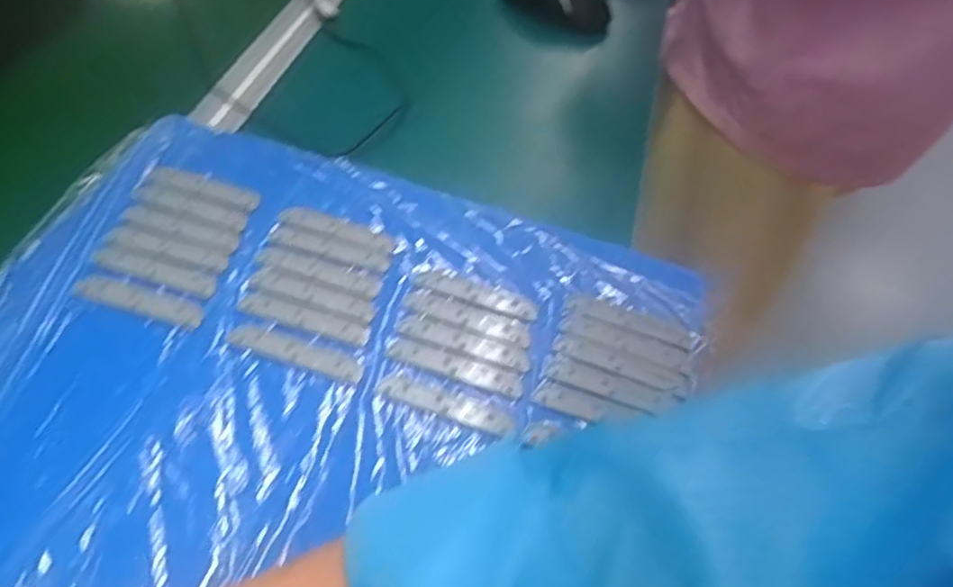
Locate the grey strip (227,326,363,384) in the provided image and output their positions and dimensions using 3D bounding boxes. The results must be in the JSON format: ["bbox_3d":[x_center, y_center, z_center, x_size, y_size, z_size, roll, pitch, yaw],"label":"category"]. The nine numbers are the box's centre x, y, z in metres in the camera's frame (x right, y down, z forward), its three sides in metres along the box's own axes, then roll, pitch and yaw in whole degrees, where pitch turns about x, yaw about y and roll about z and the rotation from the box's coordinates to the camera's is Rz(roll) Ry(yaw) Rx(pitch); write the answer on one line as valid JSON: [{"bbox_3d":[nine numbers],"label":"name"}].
[{"bbox_3d":[-0.101,0.031,0.397,0.078,0.004,0.016,18,50,9],"label":"grey strip"}]

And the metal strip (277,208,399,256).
[{"bbox_3d":[-0.090,-0.043,0.459,0.078,0.004,0.016,16,49,8],"label":"metal strip"}]

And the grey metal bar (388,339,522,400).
[{"bbox_3d":[-0.011,0.042,0.401,0.077,0.004,0.014,17,50,9],"label":"grey metal bar"}]

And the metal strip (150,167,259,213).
[{"bbox_3d":[-0.182,-0.072,0.473,0.077,0.004,0.018,17,50,9],"label":"metal strip"}]

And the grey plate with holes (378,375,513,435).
[{"bbox_3d":[-0.017,0.061,0.385,0.075,0.004,0.017,17,50,8],"label":"grey plate with holes"}]

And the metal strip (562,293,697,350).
[{"bbox_3d":[0.094,0.015,0.433,0.078,0.004,0.017,20,50,10],"label":"metal strip"}]

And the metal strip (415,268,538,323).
[{"bbox_3d":[0.000,-0.001,0.436,0.078,0.004,0.016,20,50,11],"label":"metal strip"}]

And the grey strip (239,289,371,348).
[{"bbox_3d":[-0.100,0.013,0.412,0.079,0.004,0.016,16,49,7],"label":"grey strip"}]

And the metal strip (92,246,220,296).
[{"bbox_3d":[-0.191,-0.014,0.422,0.074,0.004,0.016,14,49,6],"label":"metal strip"}]

